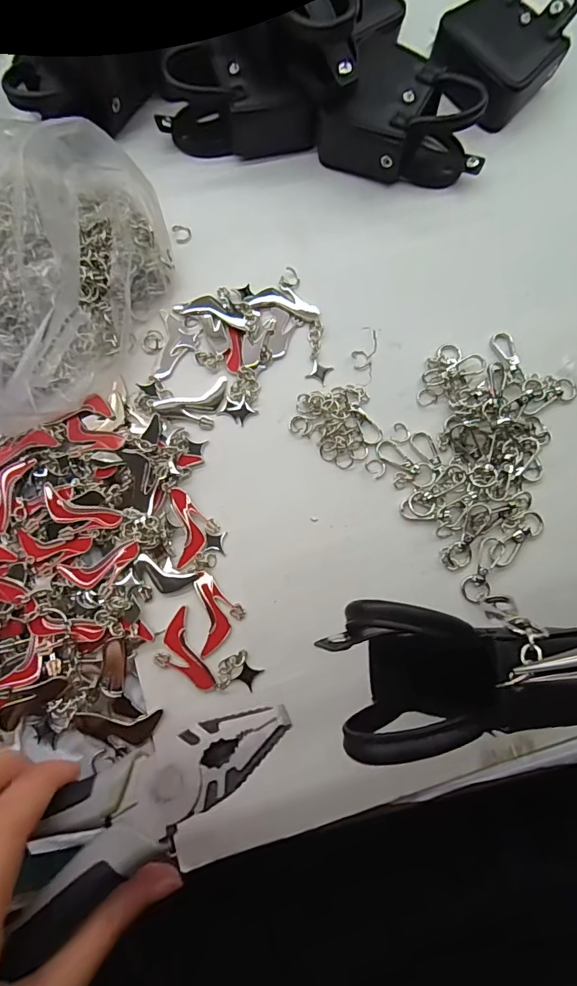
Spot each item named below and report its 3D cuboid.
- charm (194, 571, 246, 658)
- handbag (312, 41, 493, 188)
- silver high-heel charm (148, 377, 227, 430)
[{"bbox_3d":[-0.039,0.067,0.257,0.025,0.004,0.045,-9,80,-3],"label":"charm"},{"bbox_3d":[0.078,-0.243,0.302,0.103,0.043,0.076,37,81,6],"label":"handbag"},{"bbox_3d":[-0.058,-0.052,0.280,0.049,0.004,0.027,-23,81,-5],"label":"silver high-heel charm"}]

